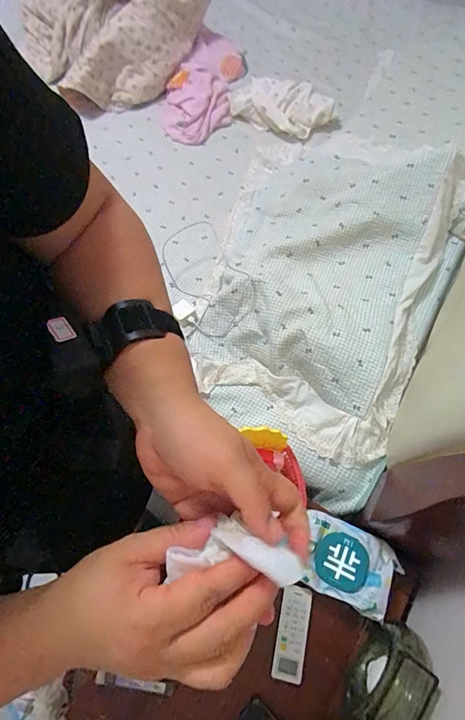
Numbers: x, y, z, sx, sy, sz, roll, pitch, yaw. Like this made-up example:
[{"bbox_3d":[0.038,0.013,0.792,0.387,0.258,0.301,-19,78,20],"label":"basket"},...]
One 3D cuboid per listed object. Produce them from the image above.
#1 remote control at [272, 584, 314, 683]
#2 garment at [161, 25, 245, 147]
[{"bbox_3d":[0.103,0.463,0.660,0.053,0.023,0.135,11,65,5],"label":"remote control"},{"bbox_3d":[-0.097,-0.943,1.336,0.220,0.090,0.524,10,65,4],"label":"garment"}]

